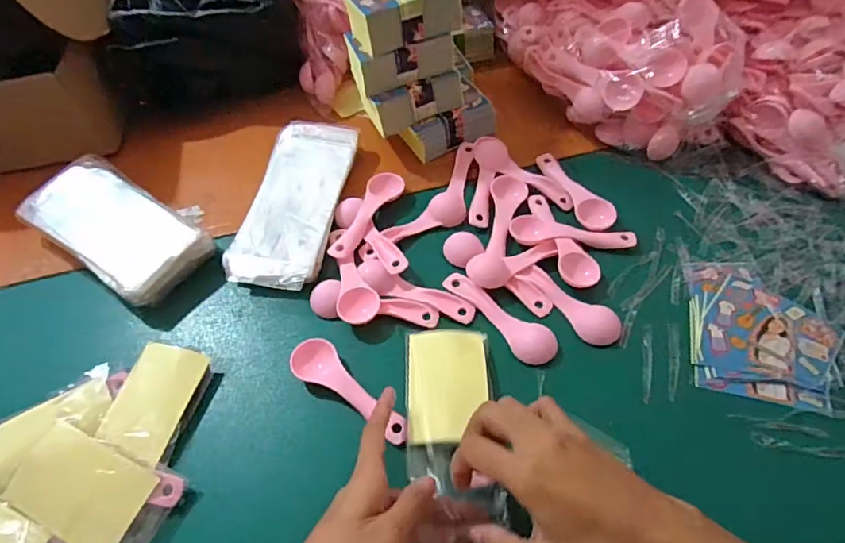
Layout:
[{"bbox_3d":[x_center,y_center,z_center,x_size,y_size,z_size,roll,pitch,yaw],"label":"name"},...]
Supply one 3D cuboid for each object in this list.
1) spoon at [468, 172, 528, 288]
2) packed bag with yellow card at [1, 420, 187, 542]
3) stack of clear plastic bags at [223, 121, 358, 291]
[{"bbox_3d":[0.072,-0.041,0.474,0.035,0.014,0.131,12,57,11],"label":"spoon"},{"bbox_3d":[-0.231,0.156,0.352,0.107,0.012,0.068,21,70,9],"label":"packed bag with yellow card"},{"bbox_3d":[-0.123,-0.070,0.493,0.086,0.022,0.190,8,56,9],"label":"stack of clear plastic bags"}]

